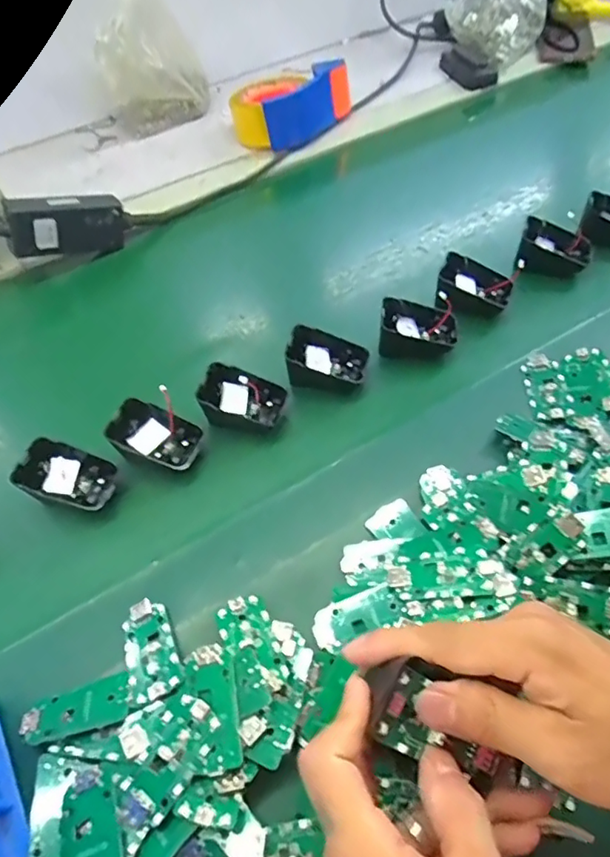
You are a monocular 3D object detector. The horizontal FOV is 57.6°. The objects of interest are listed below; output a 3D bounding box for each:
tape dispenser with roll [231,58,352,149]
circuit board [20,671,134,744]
[{"bbox_3d":[-0.023,-0.423,0.726,0.114,0.067,0.131,31,62,25],"label":"tape dispenser with roll"},{"bbox_3d":[-0.135,0.165,0.326,0.064,0.005,0.027,-16,54,-7],"label":"circuit board"}]

